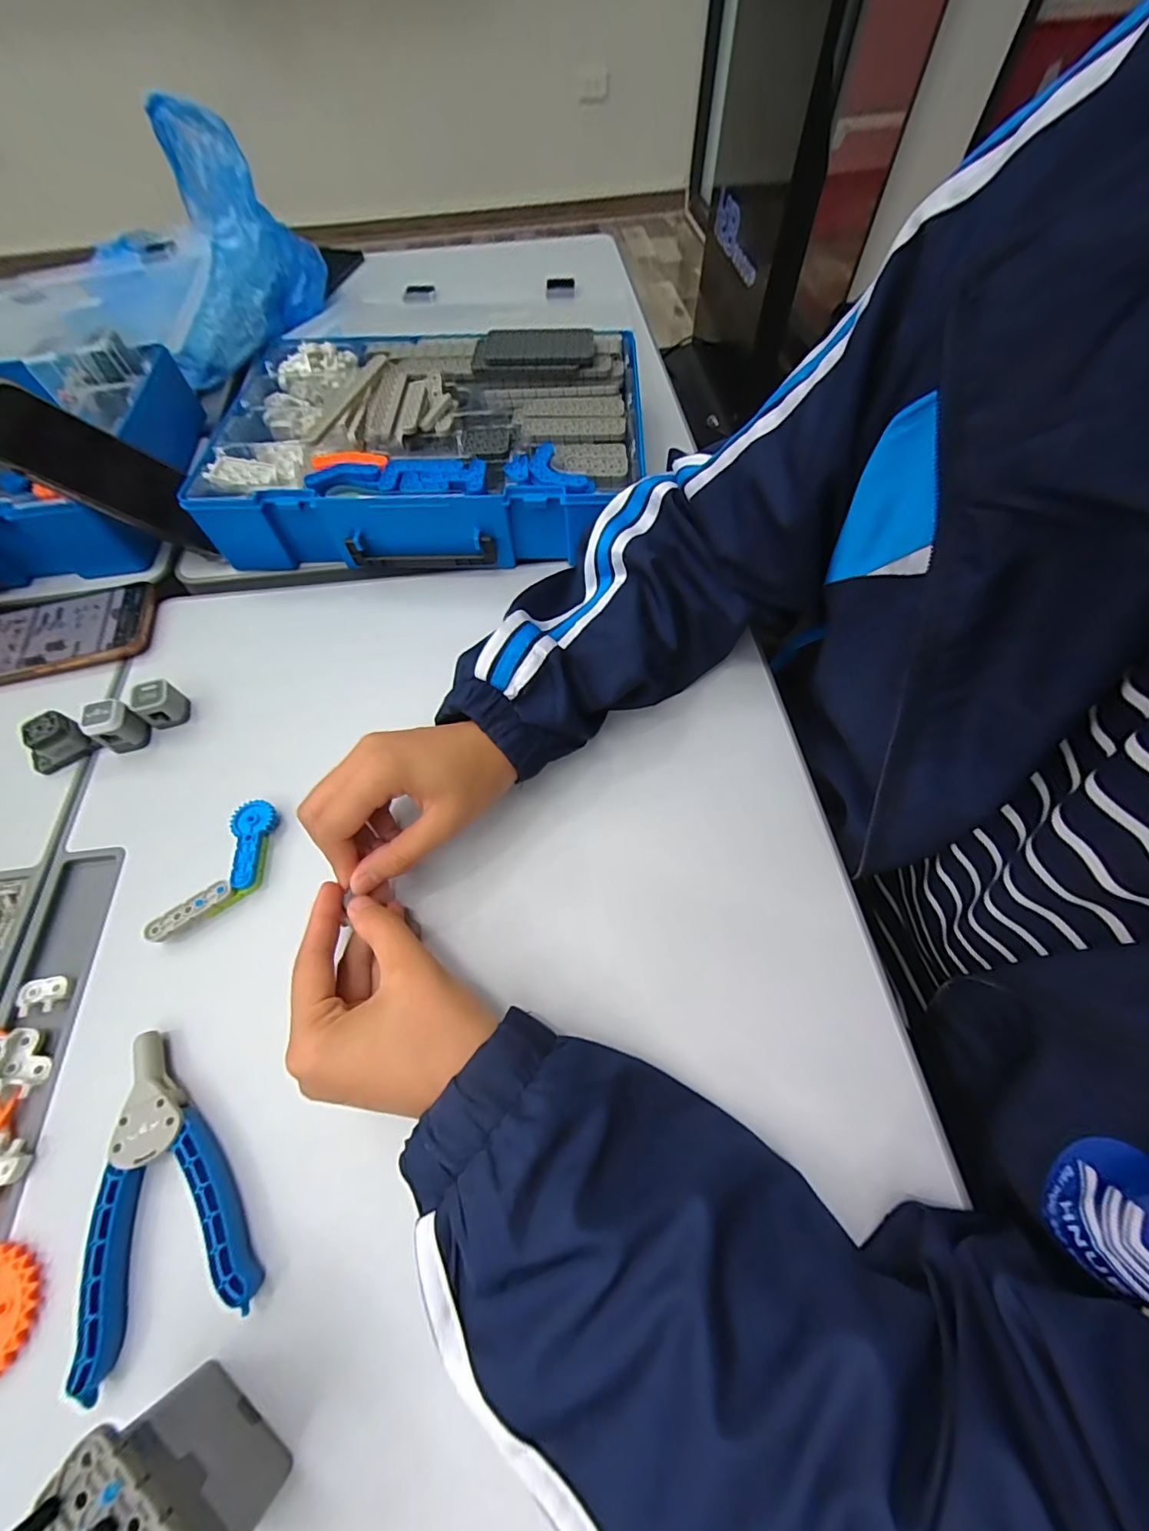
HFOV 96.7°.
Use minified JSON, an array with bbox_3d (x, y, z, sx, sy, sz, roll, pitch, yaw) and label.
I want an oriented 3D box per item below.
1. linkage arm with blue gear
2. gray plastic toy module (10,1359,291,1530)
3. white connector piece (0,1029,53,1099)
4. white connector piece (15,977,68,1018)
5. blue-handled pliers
[{"bbox_3d":[-0.213,0.066,0.314,0.035,0.015,0.092,19,65,11],"label":"linkage arm with blue gear"},{"bbox_3d":[-0.137,0.258,0.178,0.072,0.069,0.023,26,66,14],"label":"gray plastic toy module"},{"bbox_3d":[-0.294,0.156,0.269,0.030,0.010,0.026,15,64,9],"label":"white connector piece"},{"bbox_3d":[-0.303,0.131,0.290,0.023,0.005,0.018,-11,63,-4],"label":"white connector piece"},{"bbox_3d":[-0.198,0.196,0.243,0.067,0.017,0.125,-26,65,-11],"label":"blue-handled pliers"}]

